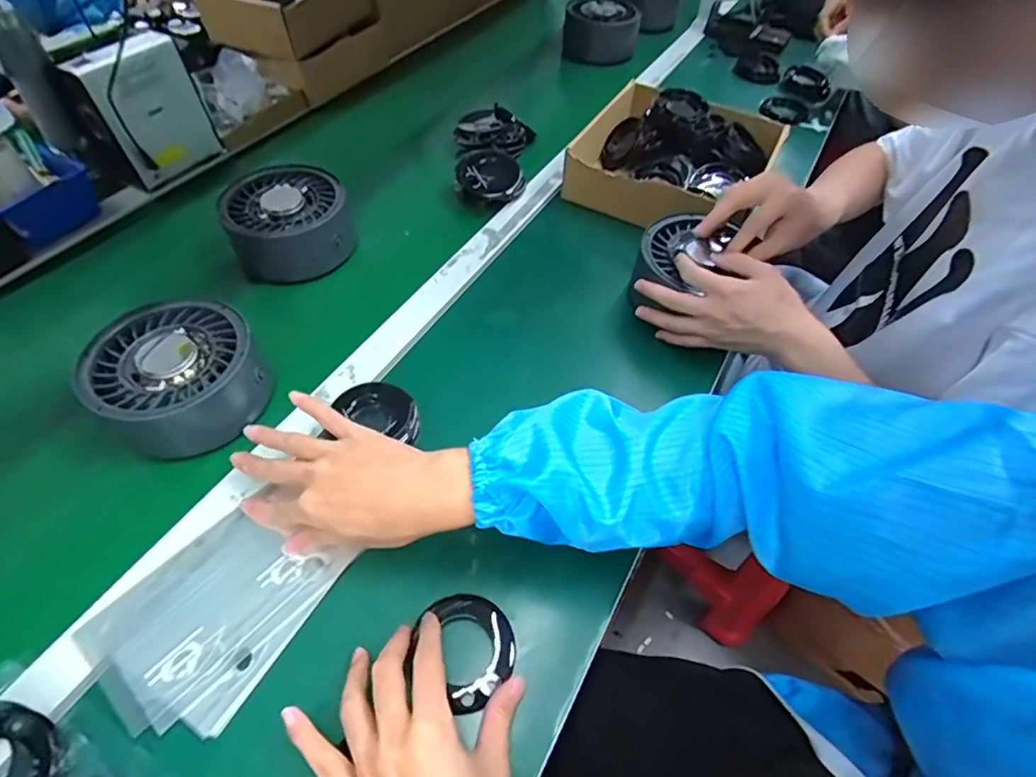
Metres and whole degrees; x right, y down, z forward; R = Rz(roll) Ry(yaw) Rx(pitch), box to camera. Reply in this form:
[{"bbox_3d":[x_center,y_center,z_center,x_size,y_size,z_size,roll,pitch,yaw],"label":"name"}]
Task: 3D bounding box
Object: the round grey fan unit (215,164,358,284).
[{"bbox_3d":[-0.276,-0.203,0.645,0.132,0.073,0.130,1,56,-1],"label":"round grey fan unit"}]

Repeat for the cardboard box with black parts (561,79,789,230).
[{"bbox_3d":[0.211,-0.327,0.751,0.227,0.082,0.261,30,60,17],"label":"cardboard box with black parts"}]

